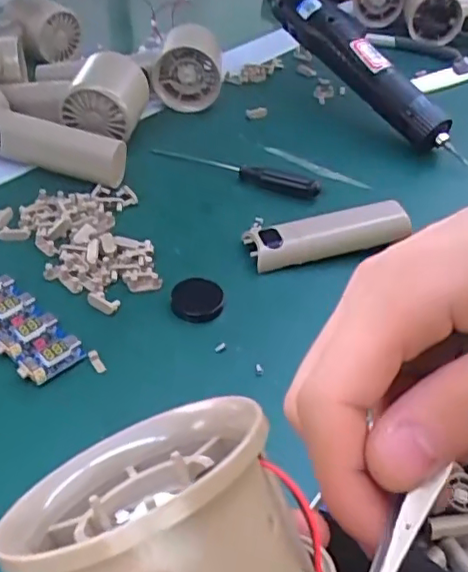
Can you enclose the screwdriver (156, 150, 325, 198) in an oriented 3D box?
[{"bbox_3d":[0.000,-0.089,0.450,0.133,0.011,0.015,17,43,13],"label":"screwdriver"}]

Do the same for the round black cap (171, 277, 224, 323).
[{"bbox_3d":[-0.021,0.007,0.343,0.029,0.004,0.032,1,41,-5],"label":"round black cap"}]

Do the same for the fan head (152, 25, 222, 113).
[{"bbox_3d":[-0.041,-0.190,0.522,0.056,0.053,0.049,1,41,-5],"label":"fan head"}]

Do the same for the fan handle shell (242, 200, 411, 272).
[{"bbox_3d":[0.060,-0.033,0.384,0.104,0.021,0.028,-8,43,-14],"label":"fan handle shell"}]

